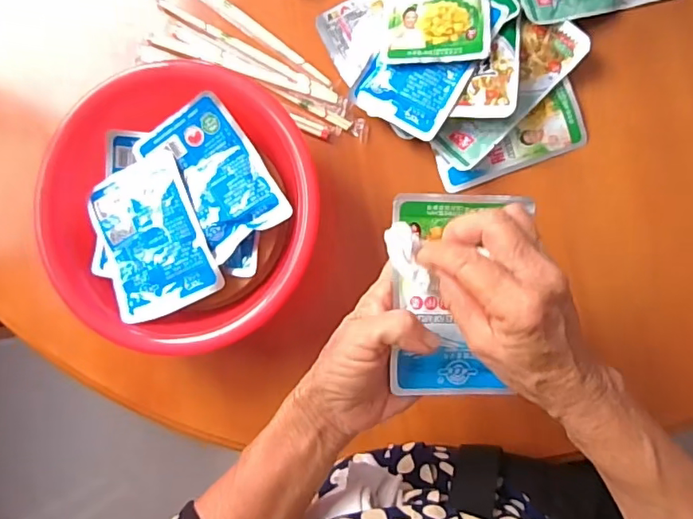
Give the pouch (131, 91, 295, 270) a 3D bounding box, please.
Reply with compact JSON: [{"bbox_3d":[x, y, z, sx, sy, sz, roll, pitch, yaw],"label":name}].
[{"bbox_3d":[-0.111,-0.070,0.445,0.078,0.014,0.125,-34,85,3],"label":"pouch"}]

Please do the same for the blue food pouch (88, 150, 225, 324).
[{"bbox_3d":[-0.165,-0.018,0.445,0.088,0.017,0.129,-23,86,4],"label":"blue food pouch"}]

